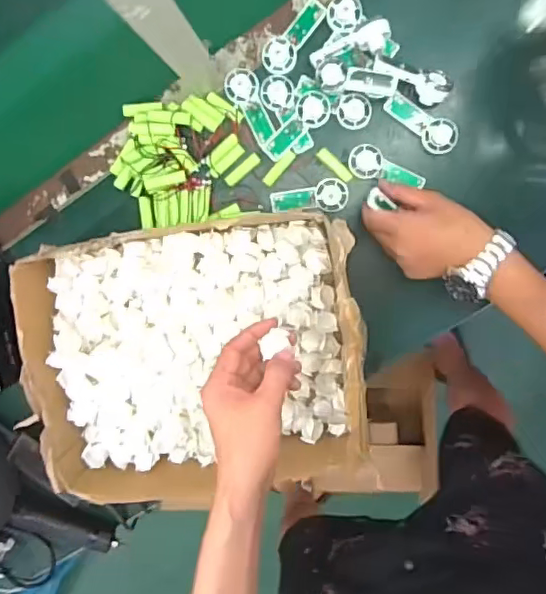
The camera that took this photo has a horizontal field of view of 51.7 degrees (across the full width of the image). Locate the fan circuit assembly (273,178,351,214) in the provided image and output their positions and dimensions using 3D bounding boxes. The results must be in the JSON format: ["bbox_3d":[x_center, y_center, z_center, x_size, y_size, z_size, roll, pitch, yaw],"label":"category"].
[{"bbox_3d":[0.043,-0.121,0.674,0.092,0.020,0.039,-1,97,8],"label":"fan circuit assembly"}]

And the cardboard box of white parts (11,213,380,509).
[{"bbox_3d":[-0.087,0.074,0.661,0.371,0.131,0.315,-8,97,6],"label":"cardboard box of white parts"}]

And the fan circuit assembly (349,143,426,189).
[{"bbox_3d":[0.134,-0.149,0.669,0.091,0.013,0.039,28,99,1],"label":"fan circuit assembly"}]

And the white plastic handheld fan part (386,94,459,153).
[{"bbox_3d":[0.174,-0.203,0.660,0.093,0.009,0.038,33,99,0],"label":"white plastic handheld fan part"}]

